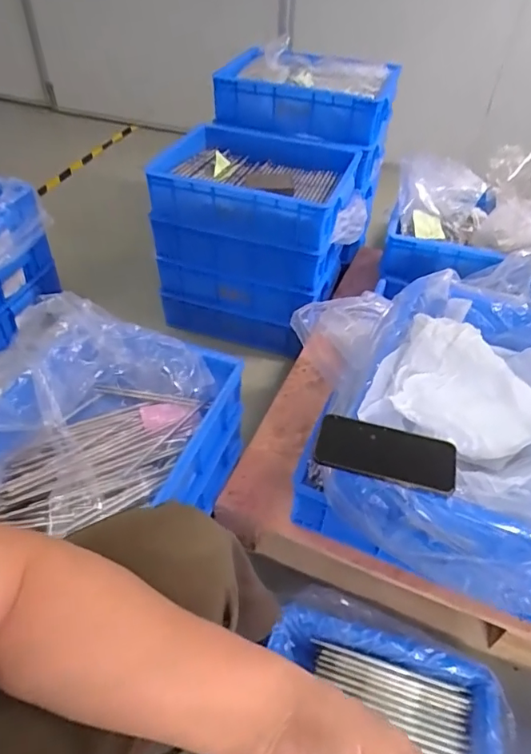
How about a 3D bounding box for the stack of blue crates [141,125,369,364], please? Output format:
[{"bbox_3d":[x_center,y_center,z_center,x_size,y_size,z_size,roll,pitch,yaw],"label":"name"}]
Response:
[{"bbox_3d":[-0.020,-0.313,1.209,0.429,0.401,0.261,15,46,12],"label":"stack of blue crates"}]

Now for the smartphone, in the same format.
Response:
[{"bbox_3d":[0.141,0.089,0.602,0.159,0.012,0.072,11,57,11],"label":"smartphone"}]

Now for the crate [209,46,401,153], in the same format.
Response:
[{"bbox_3d":[0.102,-0.660,1.189,0.384,0.125,0.296,13,46,10],"label":"crate"}]

